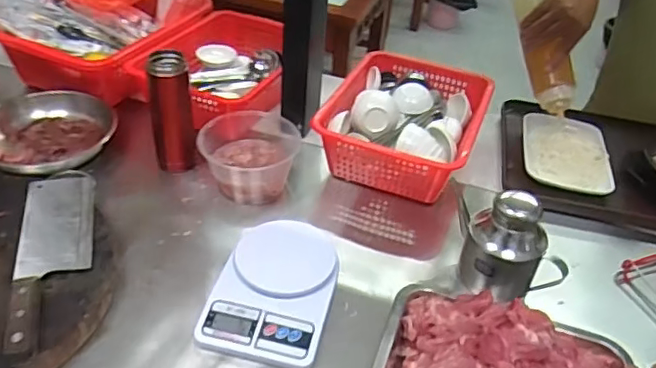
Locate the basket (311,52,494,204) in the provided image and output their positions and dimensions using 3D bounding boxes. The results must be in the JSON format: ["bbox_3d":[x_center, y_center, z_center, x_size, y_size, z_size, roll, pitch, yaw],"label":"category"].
[{"bbox_3d":[0.119,-0.094,0.918,0.218,0.097,0.260,17,40,14],"label":"basket"}]

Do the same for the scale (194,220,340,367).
[{"bbox_3d":[-0.061,0.121,0.690,0.135,0.046,0.184,11,38,7],"label":"scale"}]

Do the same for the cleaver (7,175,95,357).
[{"bbox_3d":[-0.312,0.075,0.672,0.079,0.024,0.282,-7,40,-15],"label":"cleaver"}]

